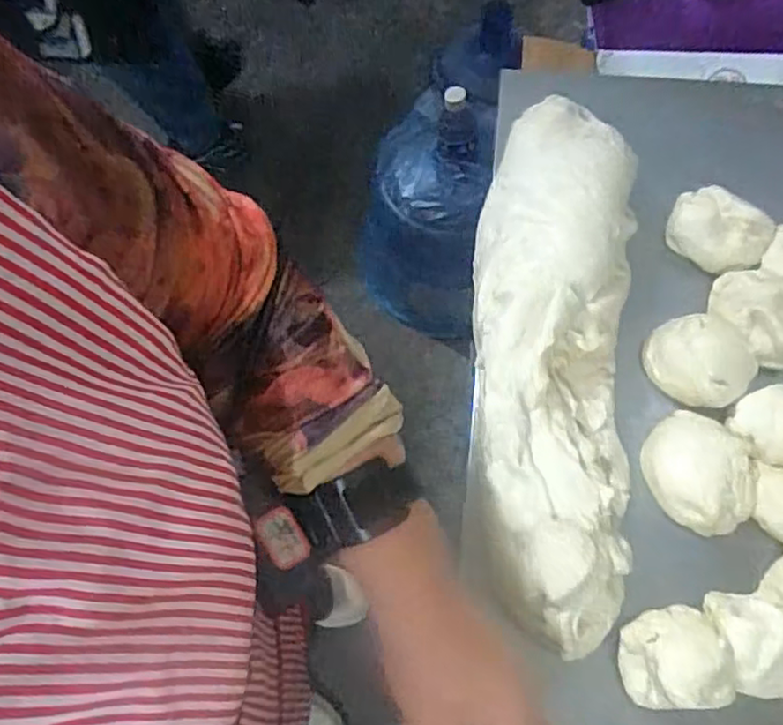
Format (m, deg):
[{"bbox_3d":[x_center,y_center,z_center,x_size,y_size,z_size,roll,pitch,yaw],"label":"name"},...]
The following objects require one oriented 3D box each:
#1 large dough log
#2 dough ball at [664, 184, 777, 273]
[{"bbox_3d":[0.120,-0.020,0.514,0.124,0.065,0.434,7,68,6],"label":"large dough log"},{"bbox_3d":[0.267,-0.108,0.561,0.079,0.037,0.056,42,75,17],"label":"dough ball"}]

